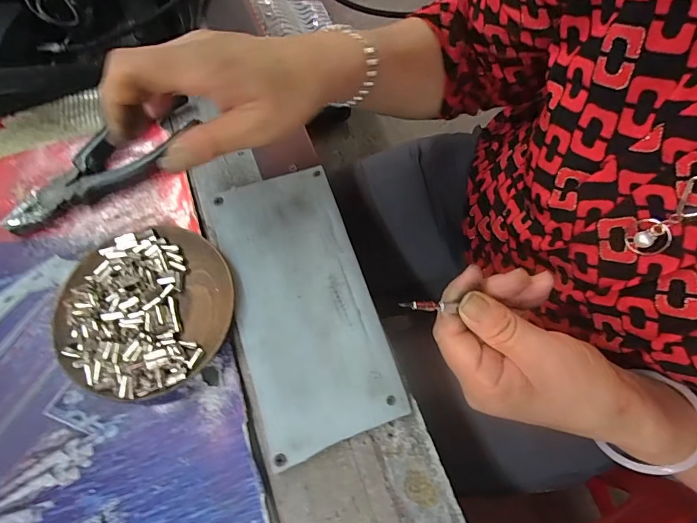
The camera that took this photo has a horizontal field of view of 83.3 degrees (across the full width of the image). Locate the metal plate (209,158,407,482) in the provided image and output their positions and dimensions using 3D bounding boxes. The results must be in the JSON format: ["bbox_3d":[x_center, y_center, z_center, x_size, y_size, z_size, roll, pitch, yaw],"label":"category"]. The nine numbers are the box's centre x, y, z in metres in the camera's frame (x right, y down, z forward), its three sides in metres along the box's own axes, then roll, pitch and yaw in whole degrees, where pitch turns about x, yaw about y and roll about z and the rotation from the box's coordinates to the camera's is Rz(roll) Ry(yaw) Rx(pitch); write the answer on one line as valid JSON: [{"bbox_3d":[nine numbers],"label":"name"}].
[{"bbox_3d":[-0.034,0.024,0.281,0.094,0.012,0.197,-17,70,-9],"label":"metal plate"}]

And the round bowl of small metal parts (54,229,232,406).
[{"bbox_3d":[-0.137,0.033,0.269,0.112,0.020,0.112,1,68,-2],"label":"round bowl of small metal parts"}]

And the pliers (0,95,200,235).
[{"bbox_3d":[-0.192,-0.074,0.308,0.158,0.019,0.040,-37,74,-11],"label":"pliers"}]

